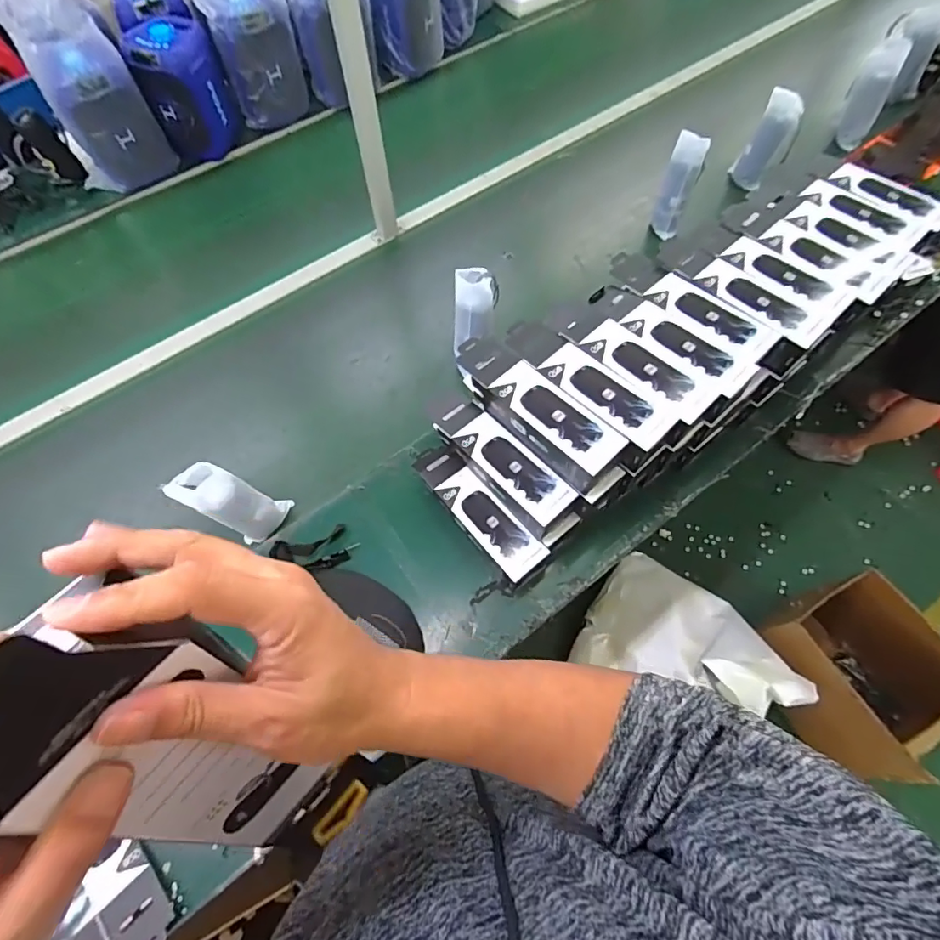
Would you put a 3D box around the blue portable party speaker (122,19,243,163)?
[{"bbox_3d":[-0.714,-0.960,1.258,0.187,0.249,0.173,-20,65,-7],"label":"blue portable party speaker"}]

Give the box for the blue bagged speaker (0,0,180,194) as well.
[{"bbox_3d":[-0.929,-0.927,1.195,0.221,0.368,0.296,-29,66,-11],"label":"blue bagged speaker"}]

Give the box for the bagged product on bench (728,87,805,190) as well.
[{"bbox_3d":[0.715,-0.786,1.190,0.102,0.208,0.114,26,68,14],"label":"bagged product on bench"}]

